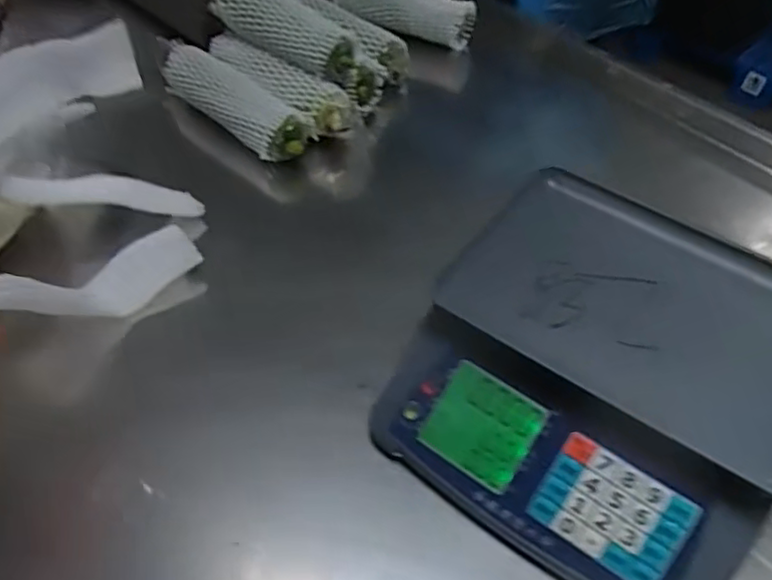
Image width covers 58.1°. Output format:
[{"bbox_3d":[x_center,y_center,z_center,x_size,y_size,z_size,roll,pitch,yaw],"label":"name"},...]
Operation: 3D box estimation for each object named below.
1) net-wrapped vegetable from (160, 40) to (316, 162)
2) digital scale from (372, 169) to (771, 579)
[{"bbox_3d":[-0.198,-0.249,0.896,0.244,0.058,0.072,36,57,25],"label":"net-wrapped vegetable"},{"bbox_3d":[0.204,0.078,0.636,0.313,0.137,0.317,30,55,21],"label":"digital scale"}]

